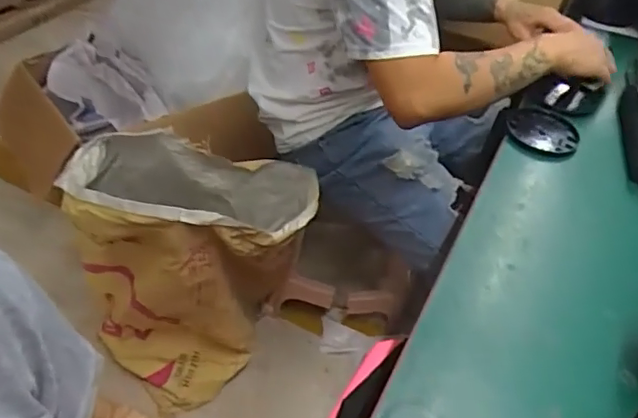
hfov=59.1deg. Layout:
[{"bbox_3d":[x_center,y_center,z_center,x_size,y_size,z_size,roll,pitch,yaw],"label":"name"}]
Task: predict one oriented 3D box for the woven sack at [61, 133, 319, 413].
[{"bbox_3d":[-0.236,0.125,1.096,0.422,0.529,0.186,4,48,-1],"label":"woven sack"}]

